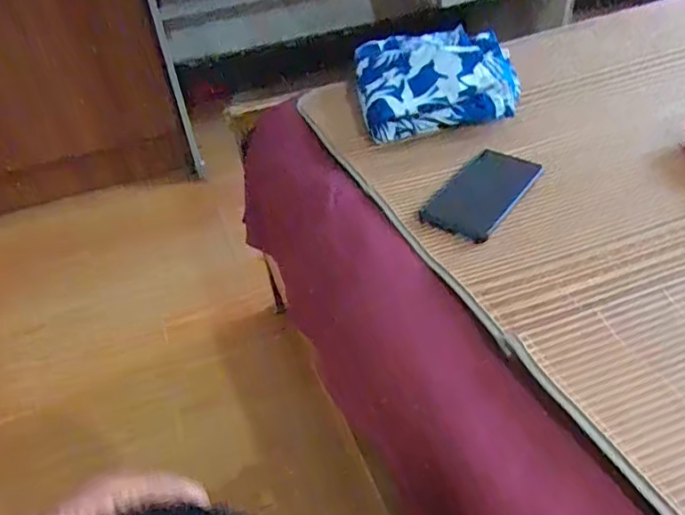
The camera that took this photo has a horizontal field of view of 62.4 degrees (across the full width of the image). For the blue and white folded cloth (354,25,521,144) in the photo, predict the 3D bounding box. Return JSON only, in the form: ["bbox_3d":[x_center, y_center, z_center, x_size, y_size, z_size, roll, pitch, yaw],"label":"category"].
[{"bbox_3d":[0.127,-0.240,0.767,0.210,0.085,0.172,-9,38,-1],"label":"blue and white folded cloth"}]

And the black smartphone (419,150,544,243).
[{"bbox_3d":[0.155,-0.076,0.627,0.082,0.009,0.169,21,46,31],"label":"black smartphone"}]

